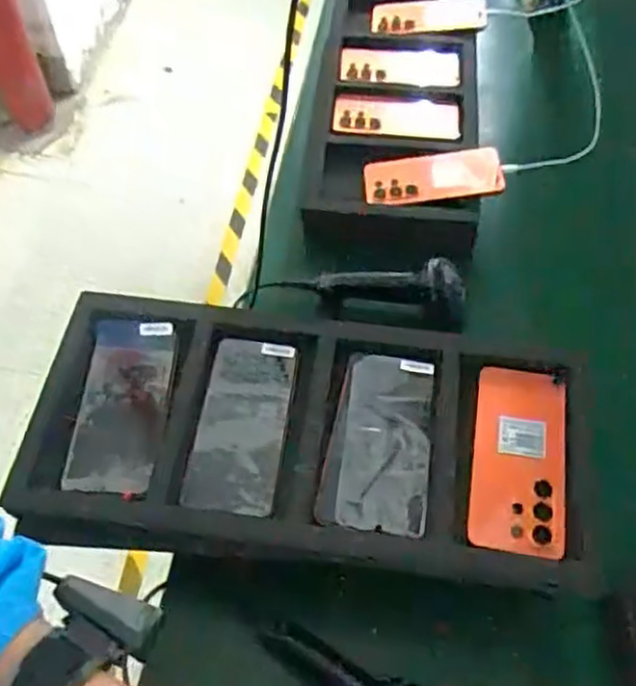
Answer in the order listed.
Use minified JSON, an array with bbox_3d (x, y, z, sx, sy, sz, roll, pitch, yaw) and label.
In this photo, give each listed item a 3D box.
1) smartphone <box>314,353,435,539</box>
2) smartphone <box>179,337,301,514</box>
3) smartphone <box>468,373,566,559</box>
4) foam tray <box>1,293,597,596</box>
[{"bbox_3d":[0.056,0.084,0.620,0.088,0.009,0.166,11,58,5],"label":"smartphone"},{"bbox_3d":[-0.068,0.072,0.632,0.079,0.013,0.163,8,58,3],"label":"smartphone"},{"bbox_3d":[0.175,0.097,0.614,0.077,0.009,0.168,10,58,4],"label":"smartphone"},{"bbox_3d":[-0.013,0.094,0.634,0.475,0.053,0.248,7,58,3],"label":"foam tray"}]

